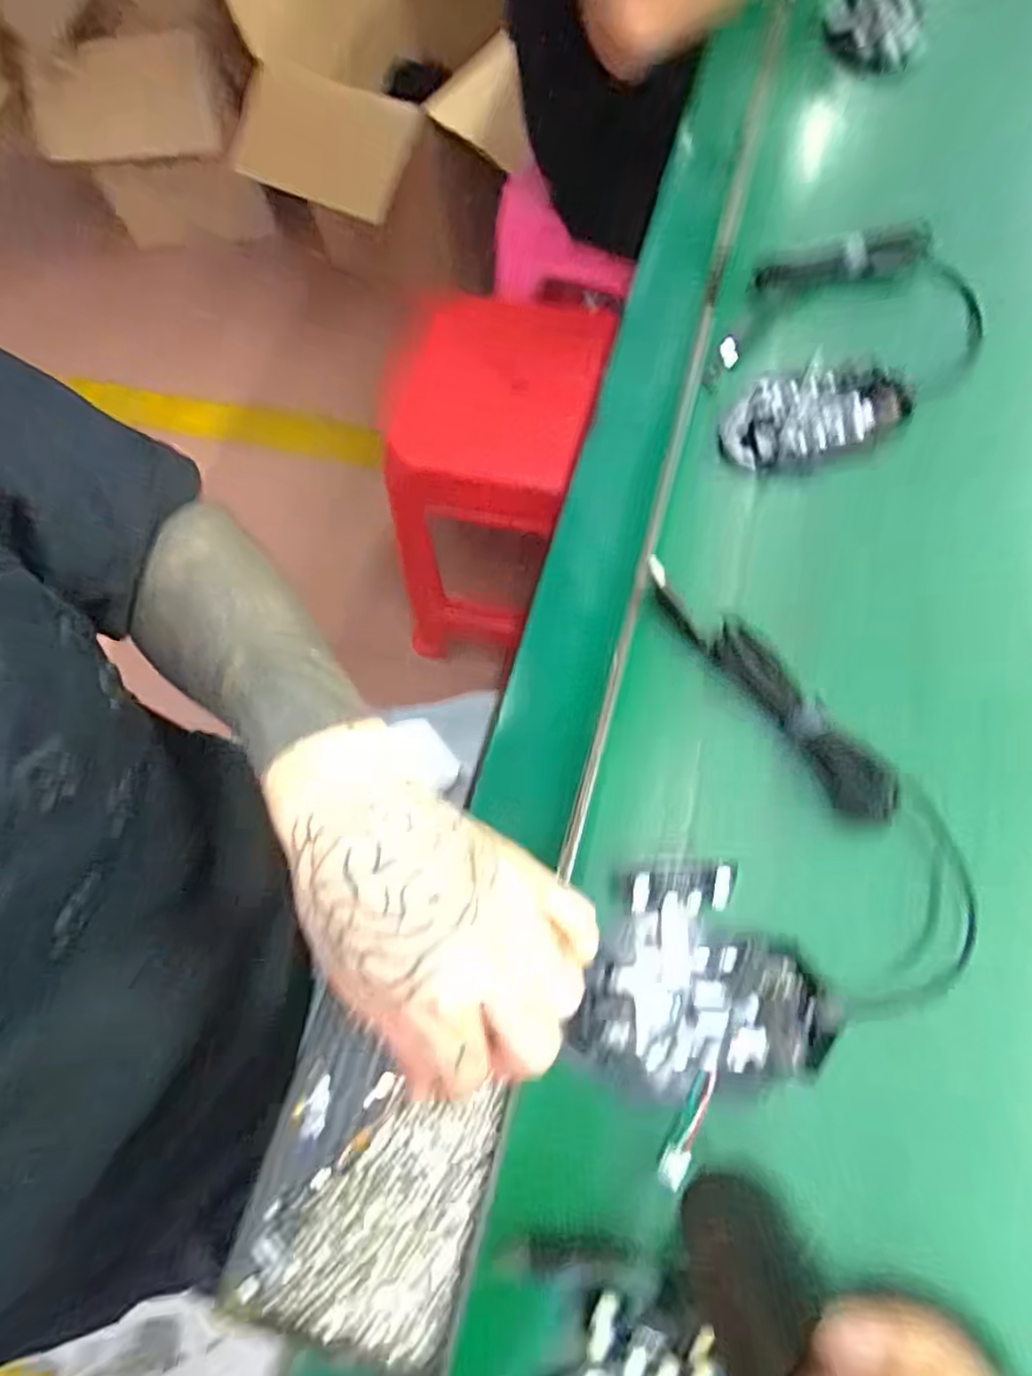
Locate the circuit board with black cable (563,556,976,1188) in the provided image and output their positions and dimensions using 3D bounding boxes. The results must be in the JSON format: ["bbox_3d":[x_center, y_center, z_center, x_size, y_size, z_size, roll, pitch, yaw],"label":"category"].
[{"bbox_3d":[0.084,0.075,0.302,0.199,0.021,0.213,-39,72,-12],"label":"circuit board with black cable"}]

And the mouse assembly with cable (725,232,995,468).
[{"bbox_3d":[0.216,-0.222,0.414,0.142,0.021,0.212,23,72,11],"label":"mouse assembly with cable"}]

